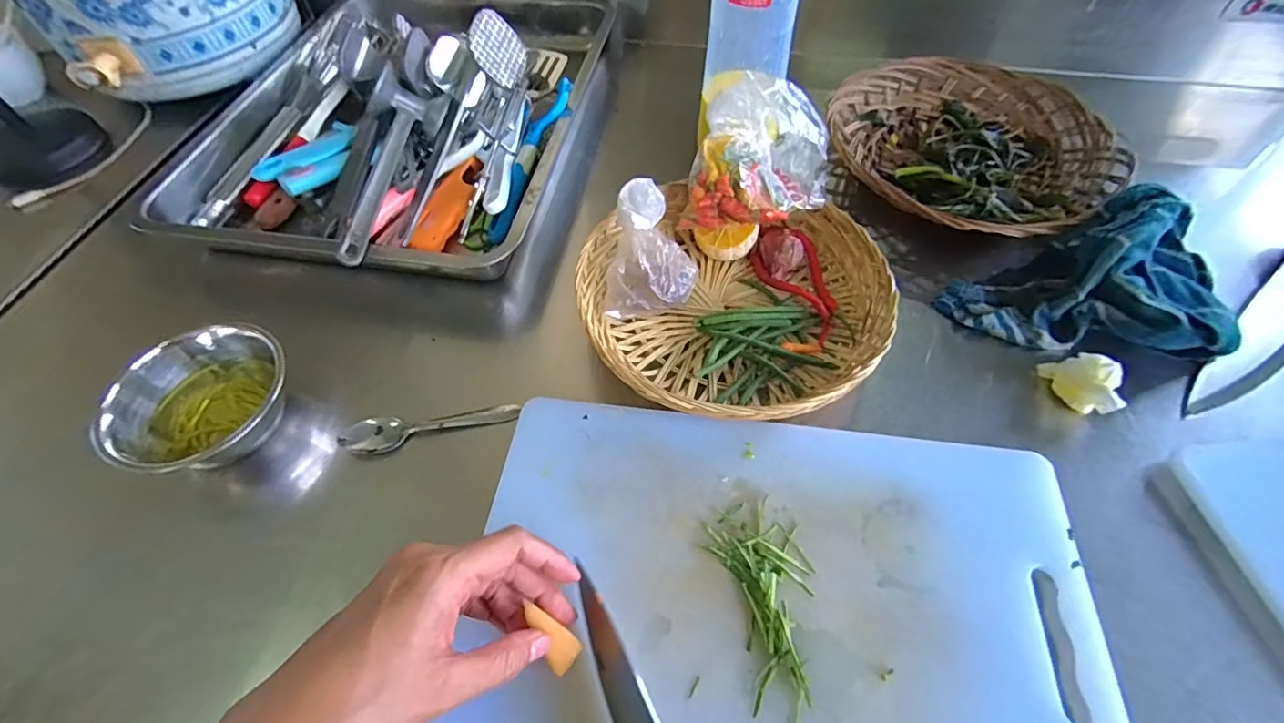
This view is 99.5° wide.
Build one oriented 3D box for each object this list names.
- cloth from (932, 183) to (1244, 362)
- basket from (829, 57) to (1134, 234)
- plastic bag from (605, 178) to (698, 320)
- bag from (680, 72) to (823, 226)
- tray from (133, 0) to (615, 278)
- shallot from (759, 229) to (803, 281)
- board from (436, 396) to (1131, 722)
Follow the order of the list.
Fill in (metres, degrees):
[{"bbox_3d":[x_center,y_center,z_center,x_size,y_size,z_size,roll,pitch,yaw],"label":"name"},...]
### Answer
[{"bbox_3d":[0.334,-0.049,0.389,0.170,0.067,0.125,-18,58,-8],"label":"cloth"},{"bbox_3d":[0.294,-0.200,0.501,0.226,0.044,0.248,-2,58,3],"label":"basket"},{"bbox_3d":[0.008,-0.074,0.408,0.059,0.080,0.078,13,59,12],"label":"plastic bag"},{"bbox_3d":[0.095,-0.162,0.435,0.102,0.073,0.104,11,59,11],"label":"bag"},{"bbox_3d":[-0.231,-0.275,0.544,0.338,0.093,0.440,7,58,8],"label":"tray"},{"bbox_3d":[0.113,-0.088,0.442,0.034,0.027,0.041,12,59,11],"label":"shallot"},{"bbox_3d":[0.076,0.140,0.312,0.342,0.019,0.224,5,58,7],"label":"board"}]

